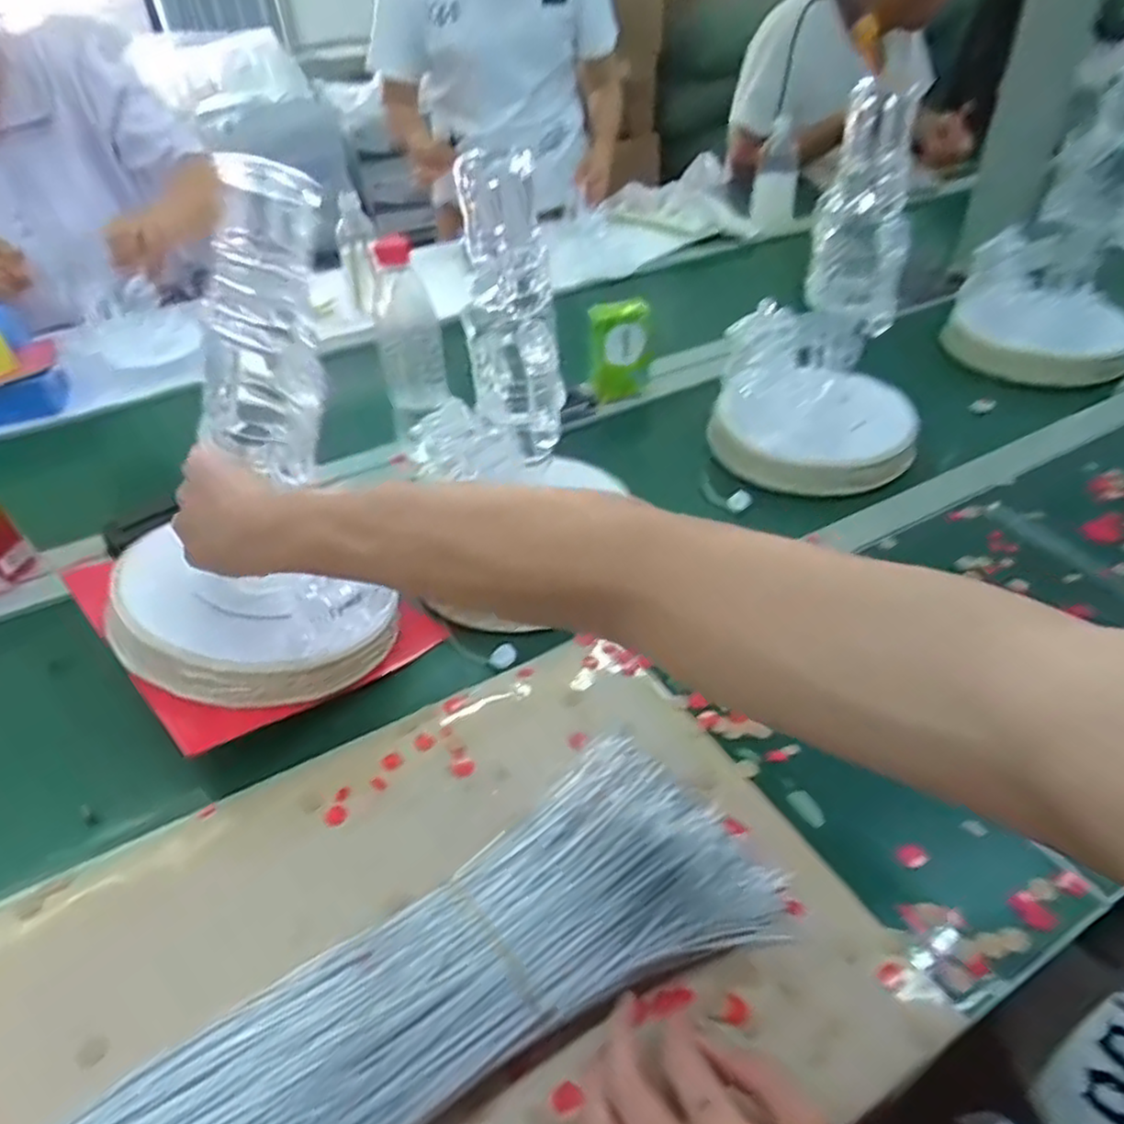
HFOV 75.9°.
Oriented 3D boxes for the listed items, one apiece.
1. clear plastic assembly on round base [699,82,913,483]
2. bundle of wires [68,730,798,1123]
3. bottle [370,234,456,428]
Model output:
[{"bbox_3d":[0.260,-0.249,0.702,0.190,0.316,0.179,8,43,13],"label":"clear plastic assembly on round base"},{"bbox_3d":[-0.135,0.258,0.320,0.564,0.069,0.119,-26,46,-22],"label":"bundle of wires"},{"bbox_3d":[-0.168,-0.239,0.745,0.057,0.169,0.061,17,46,21],"label":"bottle"}]

